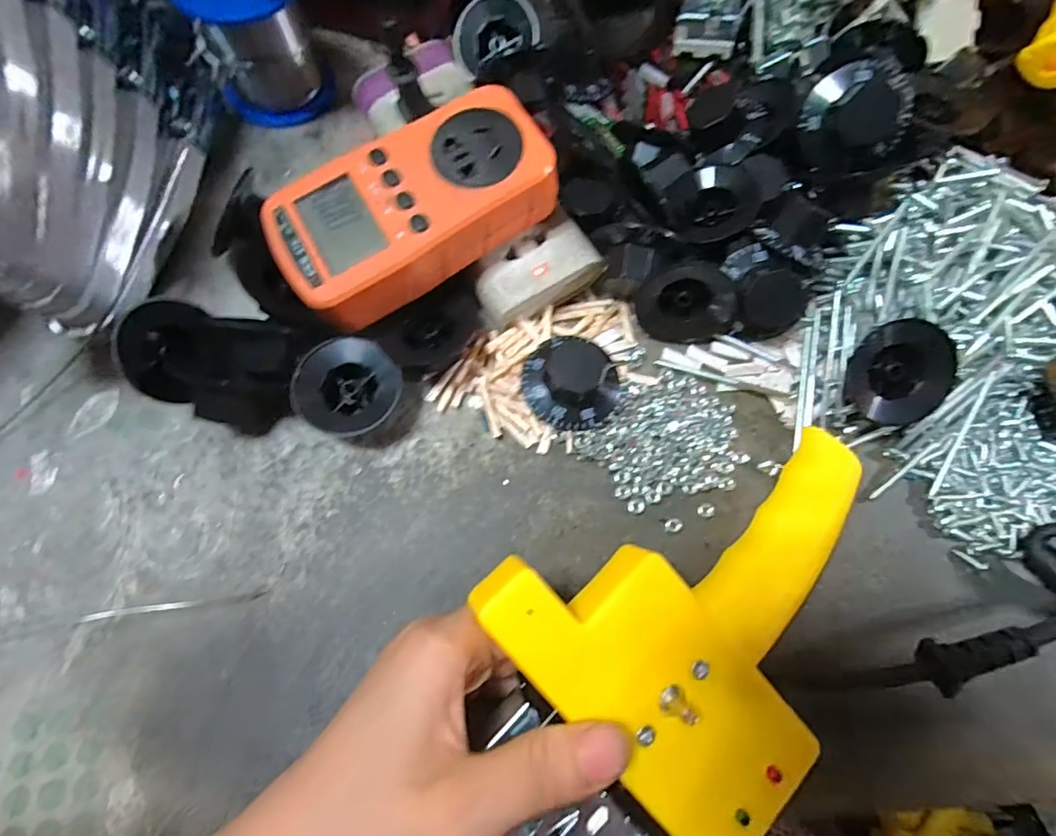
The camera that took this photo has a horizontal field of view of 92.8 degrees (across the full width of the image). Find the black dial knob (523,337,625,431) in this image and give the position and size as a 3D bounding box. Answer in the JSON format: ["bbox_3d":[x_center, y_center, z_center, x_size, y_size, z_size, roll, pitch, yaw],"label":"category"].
[{"bbox_3d":[0.022,-0.020,0.241,0.048,0.031,0.046,5,73,0],"label":"black dial knob"}]

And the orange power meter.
[{"bbox_3d":[-0.054,-0.097,0.237,0.128,0.042,0.067,-30,76,-10],"label":"orange power meter"}]

